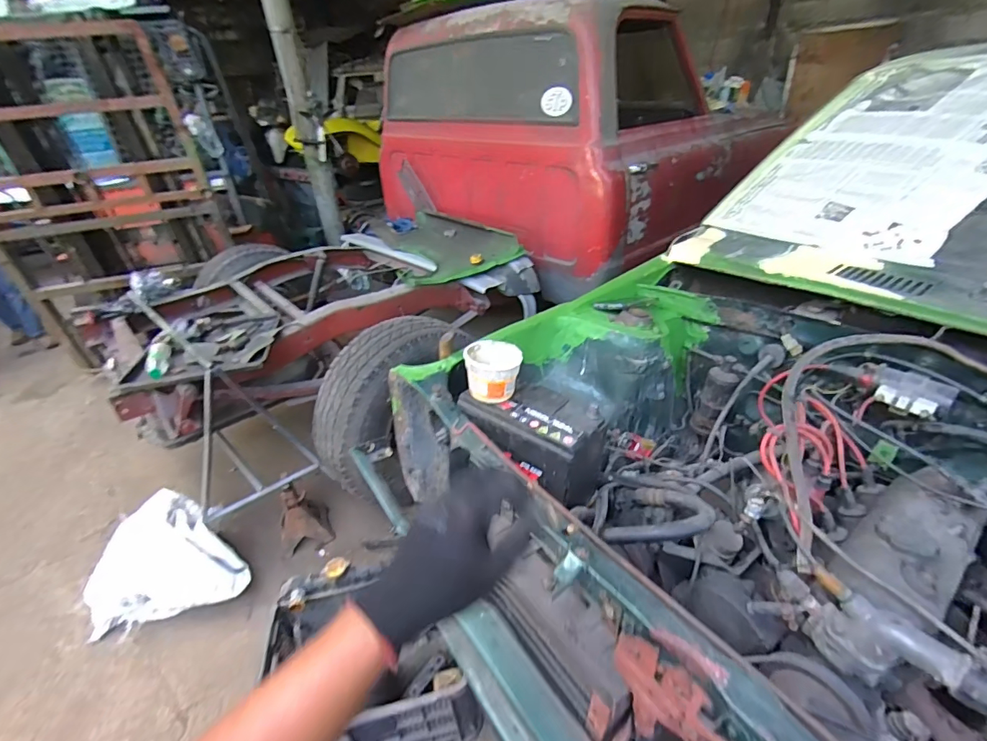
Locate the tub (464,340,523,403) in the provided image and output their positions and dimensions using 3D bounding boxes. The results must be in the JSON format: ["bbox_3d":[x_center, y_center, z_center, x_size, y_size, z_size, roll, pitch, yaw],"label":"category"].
[{"bbox_3d":[0.002,0.007,0.790,0.092,0.085,0.086,-4,33,2],"label":"tub"}]

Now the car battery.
[{"bbox_3d":[0.064,0.124,0.824,0.238,0.160,0.142,23,42,36],"label":"car battery"}]

